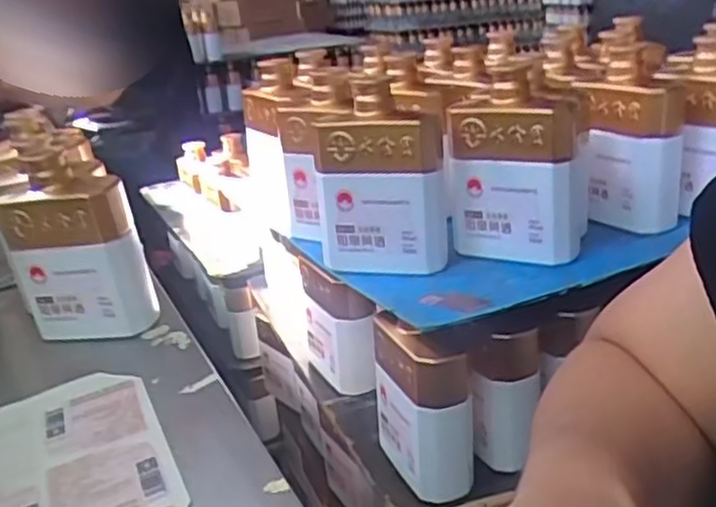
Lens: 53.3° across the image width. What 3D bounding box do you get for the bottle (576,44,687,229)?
[{"bbox_3d":[0.259,-0.105,0.664,0.080,0.156,0.072,13,26,38],"label":"bottle"}]

